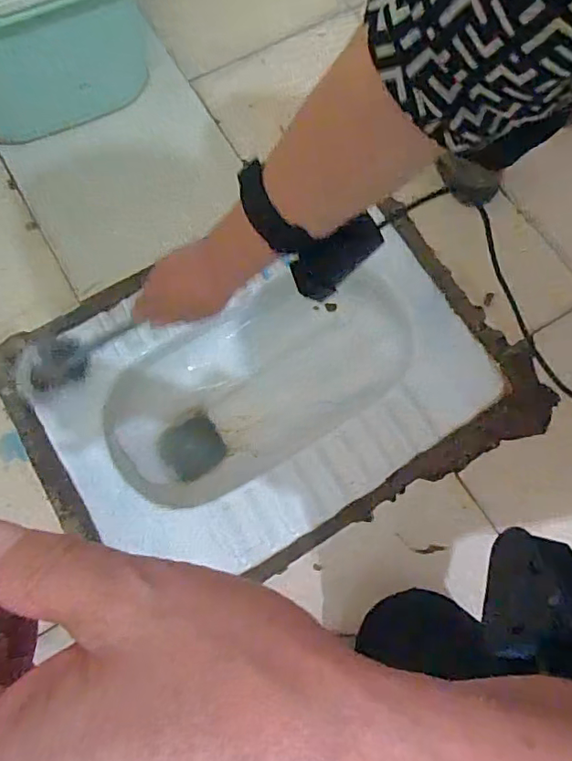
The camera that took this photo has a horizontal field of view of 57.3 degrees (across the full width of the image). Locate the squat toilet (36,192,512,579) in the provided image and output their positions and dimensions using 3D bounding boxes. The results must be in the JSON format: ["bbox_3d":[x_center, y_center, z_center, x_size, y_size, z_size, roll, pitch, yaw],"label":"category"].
[{"bbox_3d":[-0.026,0.014,0.758,0.544,0.151,0.391,-29,74,-9],"label":"squat toilet"}]

